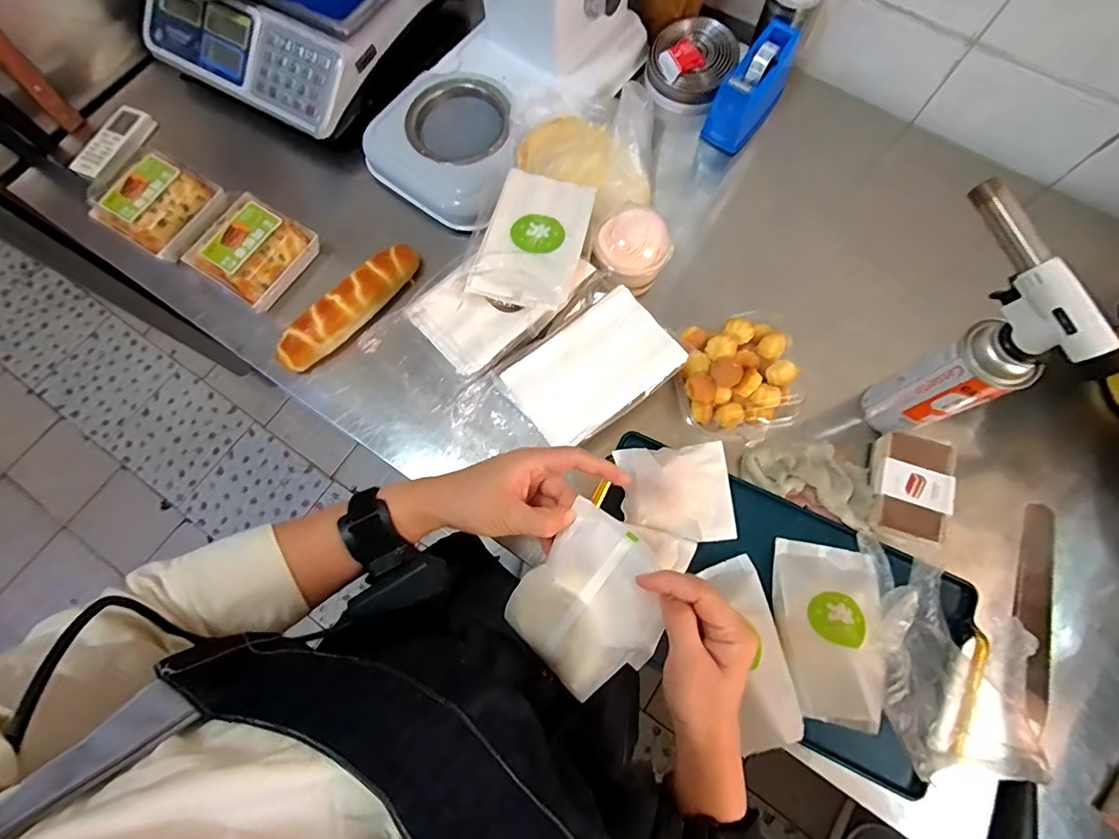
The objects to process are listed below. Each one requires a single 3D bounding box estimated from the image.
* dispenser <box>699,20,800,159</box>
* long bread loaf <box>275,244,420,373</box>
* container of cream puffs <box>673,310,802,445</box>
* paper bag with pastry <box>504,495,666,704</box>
[{"bbox_3d":[0.259,-0.444,0.661,0.061,0.092,0.133,35,76,9],"label":"dispenser"},{"bbox_3d":[-0.258,-0.141,0.608,0.055,0.048,0.209,42,78,11],"label":"long bread loaf"},{"bbox_3d":[0.201,-0.045,0.558,0.132,0.049,0.135,-5,74,-2],"label":"container of cream puffs"},{"bbox_3d":[0.022,0.136,0.361,0.107,0.046,0.099,-44,68,-8],"label":"paper bag with pastry"}]

